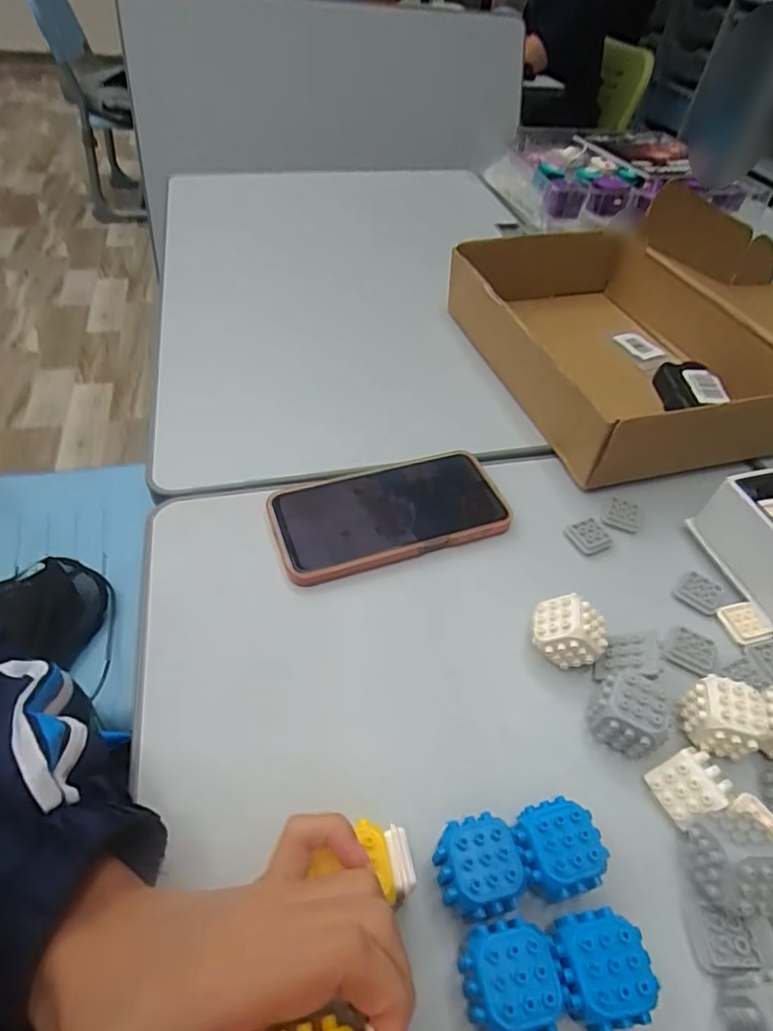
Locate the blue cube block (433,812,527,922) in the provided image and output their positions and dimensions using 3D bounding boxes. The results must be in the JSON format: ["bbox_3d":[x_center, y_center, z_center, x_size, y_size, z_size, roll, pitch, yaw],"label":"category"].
[{"bbox_3d":[0.040,0.161,0.251,0.036,0.034,0.036,-8,50,-8],"label":"blue cube block"}]

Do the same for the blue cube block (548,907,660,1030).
[{"bbox_3d":[0.086,0.188,0.229,0.037,0.034,0.036,-6,50,-7],"label":"blue cube block"}]

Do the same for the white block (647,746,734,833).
[{"bbox_3d":[0.156,0.140,0.286,0.030,0.022,0.028,-18,52,-16],"label":"white block"}]

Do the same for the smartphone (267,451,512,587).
[{"bbox_3d":[0.003,-0.003,0.409,0.168,0.016,0.083,-15,52,-14],"label":"smartphone"}]

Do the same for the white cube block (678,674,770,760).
[{"bbox_3d":[0.183,0.111,0.303,0.034,0.032,0.034,5,50,3],"label":"white cube block"}]

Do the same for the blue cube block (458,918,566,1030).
[{"bbox_3d":[0.048,0.189,0.225,0.035,0.035,0.035,-10,51,-10],"label":"blue cube block"}]

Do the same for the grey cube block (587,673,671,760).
[{"bbox_3d":[0.131,0.110,0.302,0.037,0.034,0.030,29,55,21],"label":"grey cube block"}]

